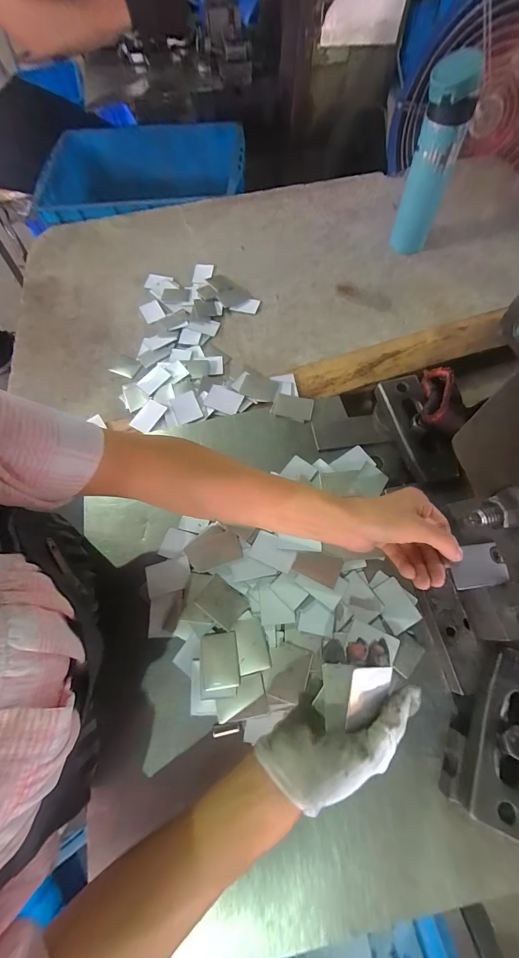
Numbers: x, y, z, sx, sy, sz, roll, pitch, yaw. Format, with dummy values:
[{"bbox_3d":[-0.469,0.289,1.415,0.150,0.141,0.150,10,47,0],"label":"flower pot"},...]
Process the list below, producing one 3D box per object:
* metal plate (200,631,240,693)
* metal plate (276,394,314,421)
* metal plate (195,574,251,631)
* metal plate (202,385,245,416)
[{"bbox_3d":[-0.039,0.179,0.343,0.036,0.005,0.049,-7,65,0],"label":"metal plate"},{"bbox_3d":[0.047,-0.096,0.463,0.048,0.005,0.037,12,67,8],"label":"metal plate"},{"bbox_3d":[-0.038,0.129,0.362,0.047,0.005,0.036,32,71,16],"label":"metal plate"},{"bbox_3d":[-0.050,-0.107,0.475,0.048,0.007,0.035,24,84,10],"label":"metal plate"}]

